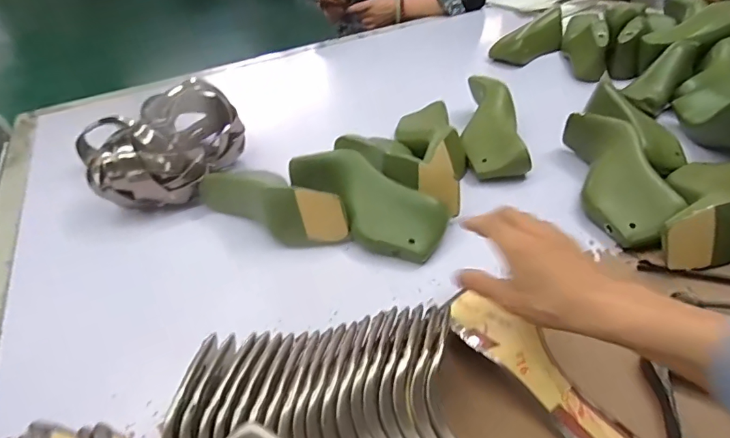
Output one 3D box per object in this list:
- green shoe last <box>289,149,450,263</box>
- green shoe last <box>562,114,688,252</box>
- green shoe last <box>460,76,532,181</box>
[{"bbox_3d":[-0.007,-0.024,0.576,0.223,0.079,0.081,22,47,28],"label":"green shoe last"},{"bbox_3d":[0.322,-0.059,0.583,0.085,0.067,0.239,-2,40,4],"label":"green shoe last"},{"bbox_3d":[0.197,-0.148,0.710,0.090,0.068,0.214,0,40,6],"label":"green shoe last"}]

